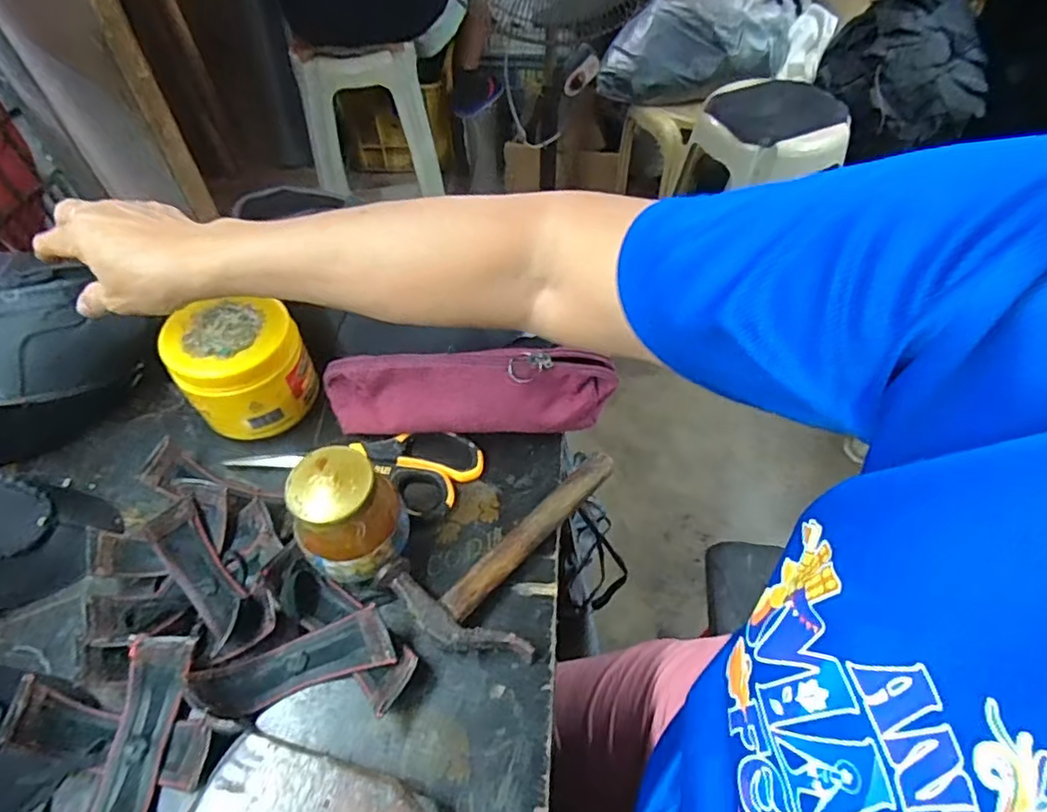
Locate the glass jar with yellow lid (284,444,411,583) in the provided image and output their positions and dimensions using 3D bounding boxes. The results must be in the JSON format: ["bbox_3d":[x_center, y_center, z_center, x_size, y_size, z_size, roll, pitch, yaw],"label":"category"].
[{"bbox_3d":[-0.114,0.075,0.400,0.064,0.081,0.063,-1,54,1],"label":"glass jar with yellow lid"}]

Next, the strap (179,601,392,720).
[{"bbox_3d":[-0.142,0.164,0.380,0.118,0.033,0.042,-17,55,-11],"label":"strap"}]

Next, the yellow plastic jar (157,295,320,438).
[{"bbox_3d":[-0.223,-0.032,0.485,0.095,0.088,0.081,-35,61,-21],"label":"yellow plastic jar"}]

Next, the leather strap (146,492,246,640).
[{"bbox_3d":[-0.225,0.112,0.415,0.032,0.020,0.099,-33,73,-20],"label":"leather strap"}]

